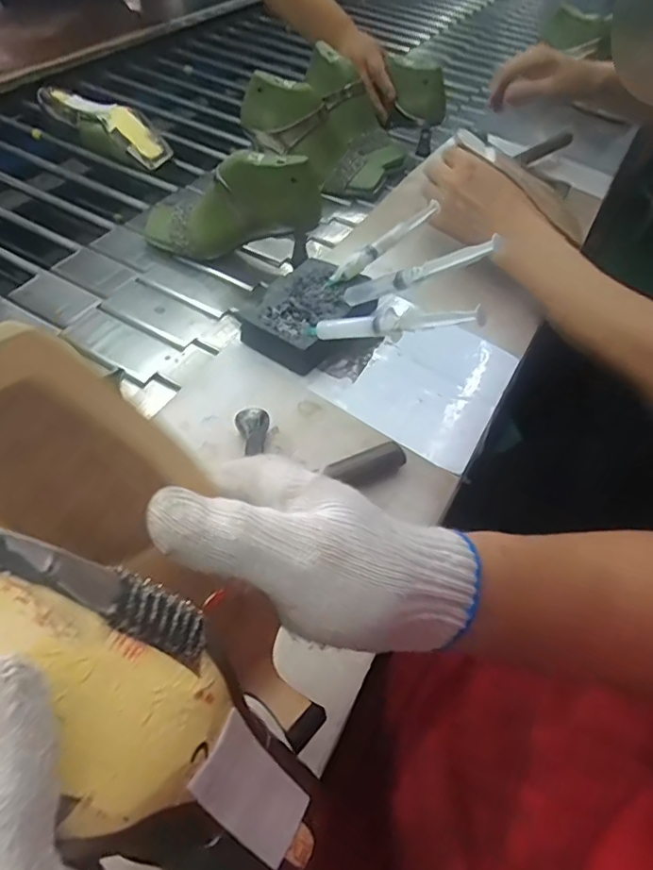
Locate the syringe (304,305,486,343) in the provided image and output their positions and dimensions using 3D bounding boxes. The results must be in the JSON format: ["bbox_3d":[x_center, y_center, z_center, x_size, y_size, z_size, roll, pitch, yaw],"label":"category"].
[{"bbox_3d":[0.046,-0.089,0.441,0.172,0.022,0.014,4,42,41],"label":"syringe"}]

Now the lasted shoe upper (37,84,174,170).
[{"bbox_3d":[-0.339,-0.479,0.848,0.226,0.059,0.092,35,56,20],"label":"lasted shoe upper"}]

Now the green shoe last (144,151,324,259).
[{"bbox_3d":[-0.126,-0.279,0.675,0.240,0.104,0.083,-10,48,22],"label":"green shoe last"}]

